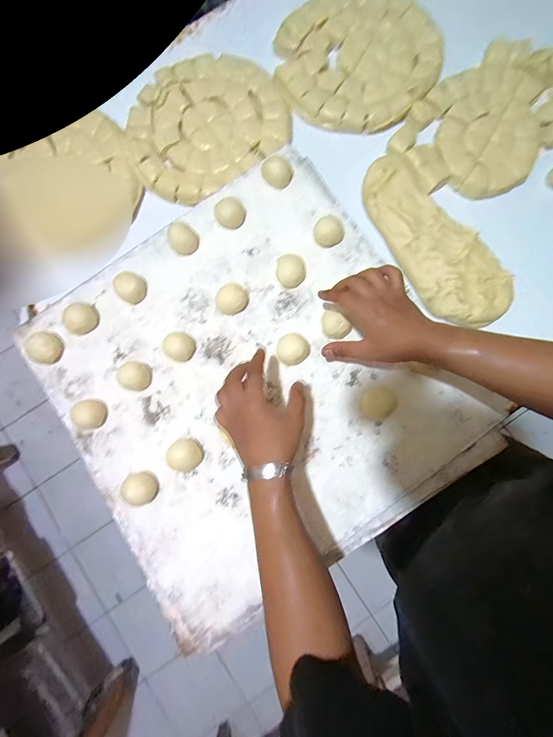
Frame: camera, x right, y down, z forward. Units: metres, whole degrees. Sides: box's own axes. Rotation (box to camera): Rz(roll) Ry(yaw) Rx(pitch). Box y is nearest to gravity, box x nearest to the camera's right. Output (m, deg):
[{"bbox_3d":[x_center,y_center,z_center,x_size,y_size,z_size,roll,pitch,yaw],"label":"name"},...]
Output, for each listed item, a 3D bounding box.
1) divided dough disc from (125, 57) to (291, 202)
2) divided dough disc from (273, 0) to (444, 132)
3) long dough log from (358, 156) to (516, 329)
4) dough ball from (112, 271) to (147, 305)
[{"bbox_3d":[-0.145,-0.474,0.606,0.306,0.024,0.261,-35,84,-2],"label":"divided dough disc"},{"bbox_3d":[0.156,-0.606,0.605,0.301,0.029,0.294,0,84,1],"label":"divided dough disc"},{"bbox_3d":[0.281,-0.232,0.568,0.139,0.037,0.351,-30,84,-2],"label":"long dough log"},{"bbox_3d":[-0.234,-0.131,0.499,0.044,0.028,0.045,0,84,1],"label":"dough ball"}]

